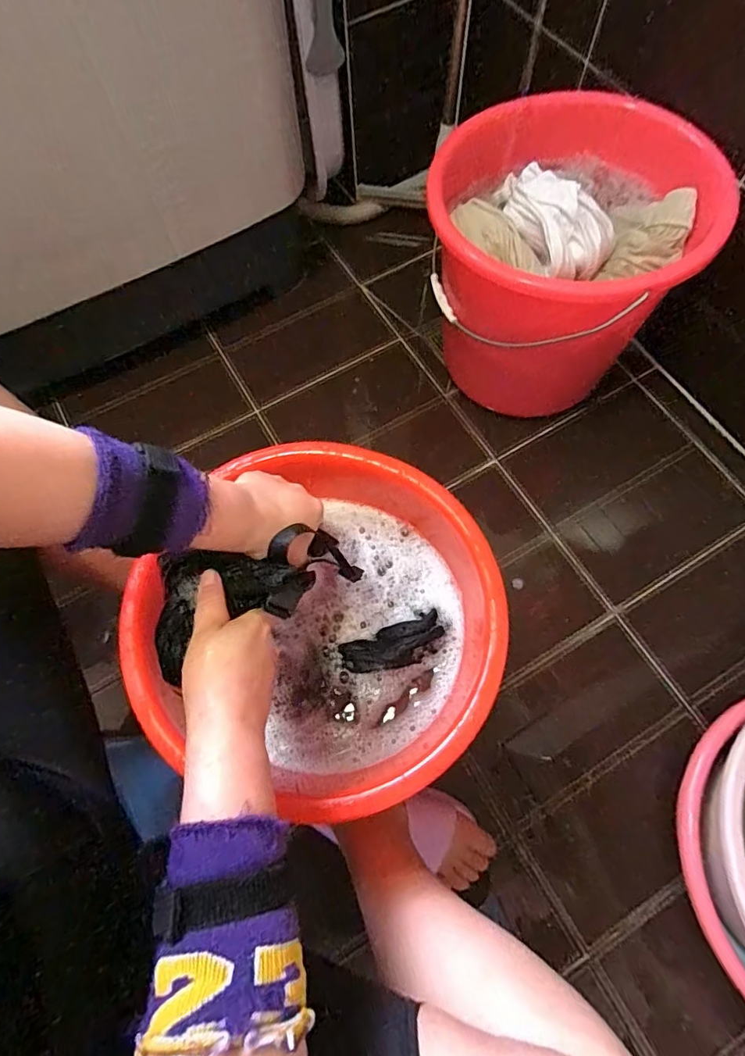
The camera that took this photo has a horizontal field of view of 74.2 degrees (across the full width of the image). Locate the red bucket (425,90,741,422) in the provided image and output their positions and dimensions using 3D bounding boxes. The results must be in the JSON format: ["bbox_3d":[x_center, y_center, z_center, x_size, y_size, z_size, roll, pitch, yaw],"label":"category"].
[{"bbox_3d":[0.251,-0.362,0.711,0.325,0.291,0.308,0,70,0],"label":"red bucket"}]

